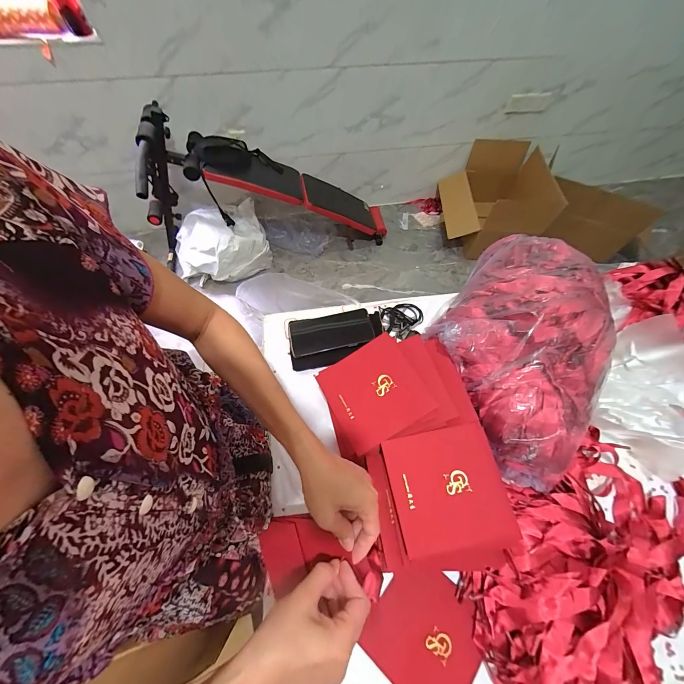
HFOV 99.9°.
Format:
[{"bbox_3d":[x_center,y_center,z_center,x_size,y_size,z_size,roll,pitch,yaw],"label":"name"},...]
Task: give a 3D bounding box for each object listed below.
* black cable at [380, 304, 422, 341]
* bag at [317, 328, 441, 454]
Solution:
[{"bbox_3d":[0.136,-0.049,0.629,0.095,0.025,0.087,0,61,0],"label":"black cable"},{"bbox_3d":[0.049,0.076,0.447,0.139,0.008,0.139,-32,69,0],"label":"bag"}]

